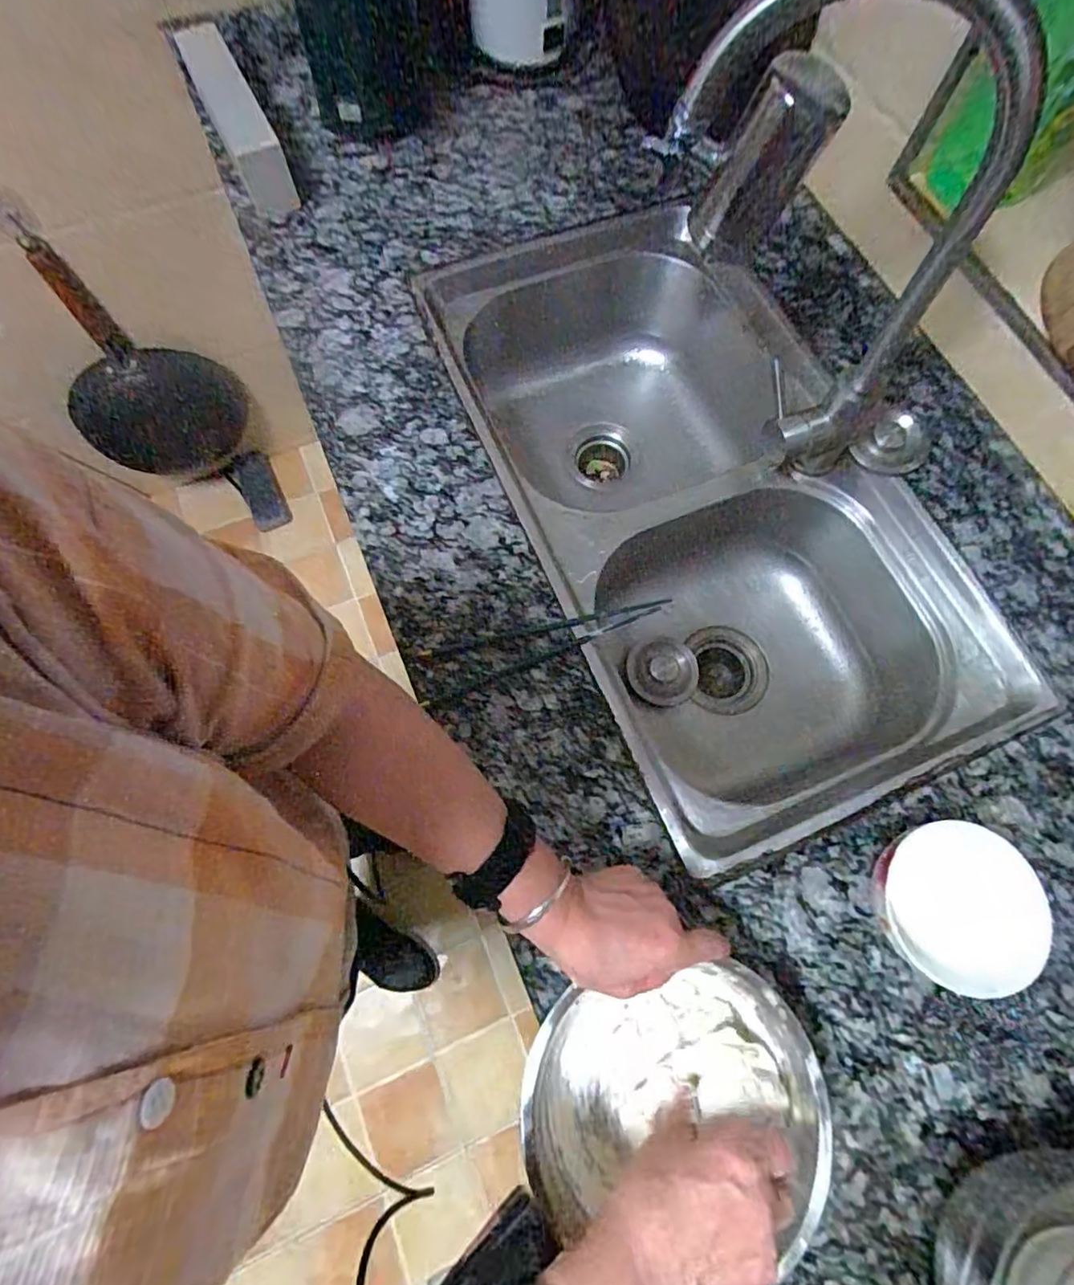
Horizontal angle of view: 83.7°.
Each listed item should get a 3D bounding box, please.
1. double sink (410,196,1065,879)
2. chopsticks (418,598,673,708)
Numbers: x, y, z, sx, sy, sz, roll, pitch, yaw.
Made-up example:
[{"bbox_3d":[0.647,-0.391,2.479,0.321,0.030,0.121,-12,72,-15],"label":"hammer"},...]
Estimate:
[{"bbox_3d":[0.176,-0.165,0.750,0.413,0.259,0.741,-22,73,-9],"label":"double sink"},{"bbox_3d":[0.008,-0.003,0.561,0.246,0.006,0.049,-18,73,-7],"label":"chopsticks"}]

